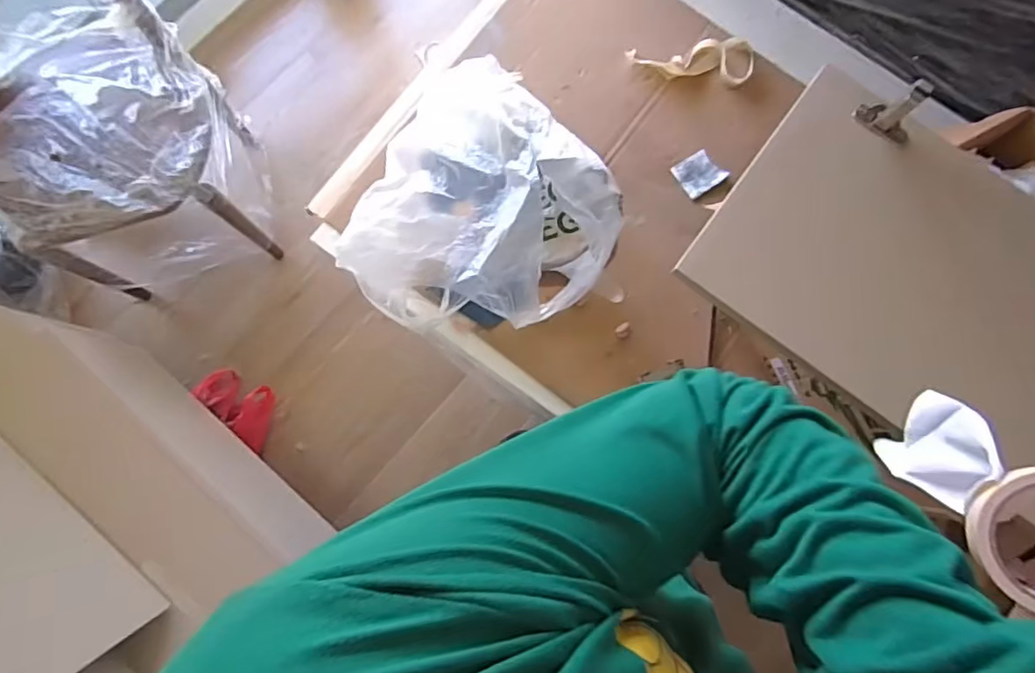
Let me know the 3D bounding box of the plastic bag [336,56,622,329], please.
[{"bbox_3d":[-0.063,-0.164,0.757,0.339,0.125,0.340,-36,84,-8],"label":"plastic bag"}]

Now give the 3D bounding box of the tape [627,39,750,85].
[{"bbox_3d":[0.262,-0.422,0.858,0.186,0.033,0.061,4,80,-2],"label":"tape"}]

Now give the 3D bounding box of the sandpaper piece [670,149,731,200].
[{"bbox_3d":[0.268,-0.240,0.842,0.063,0.013,0.058,-30,83,-7],"label":"sandpaper piece"}]

